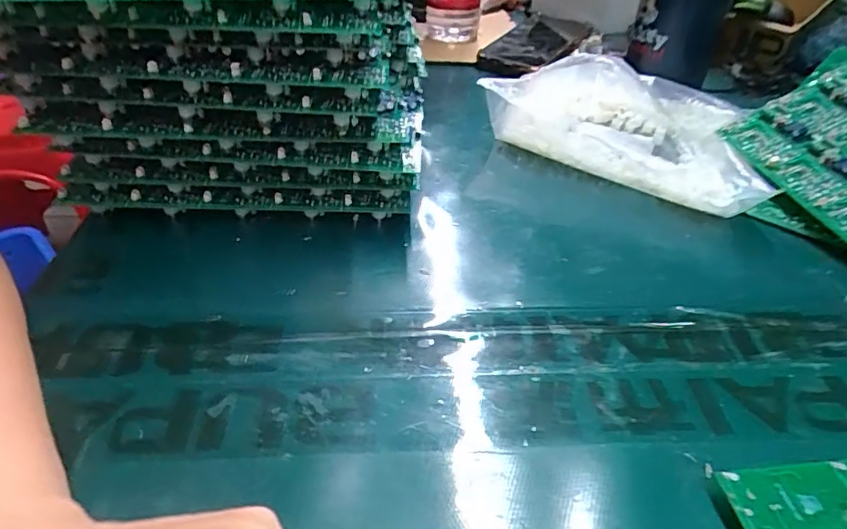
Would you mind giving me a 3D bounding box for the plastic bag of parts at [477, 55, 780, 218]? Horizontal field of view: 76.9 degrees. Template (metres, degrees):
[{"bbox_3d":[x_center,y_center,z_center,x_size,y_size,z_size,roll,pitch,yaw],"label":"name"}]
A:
[{"bbox_3d":[0.186,-0.126,0.464,0.212,0.073,0.172,24,44,22],"label":"plastic bag of parts"}]

